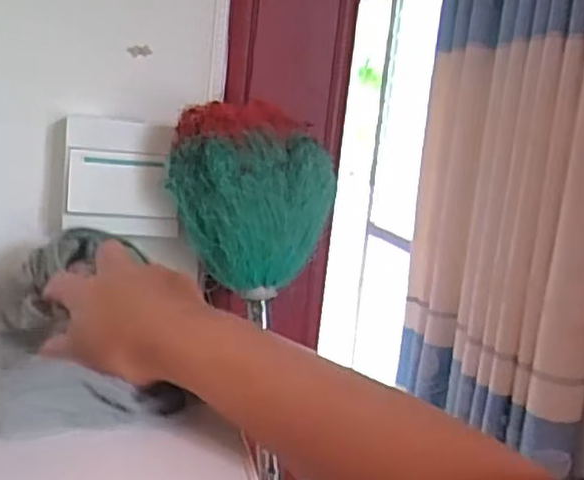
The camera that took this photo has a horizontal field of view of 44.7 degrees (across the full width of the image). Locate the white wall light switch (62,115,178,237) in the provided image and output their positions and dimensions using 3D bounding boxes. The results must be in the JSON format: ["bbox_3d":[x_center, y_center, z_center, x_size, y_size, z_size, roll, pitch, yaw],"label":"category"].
[{"bbox_3d":[-0.124,-0.046,0.521,0.079,0.081,0.014,4,10,-10],"label":"white wall light switch"}]

